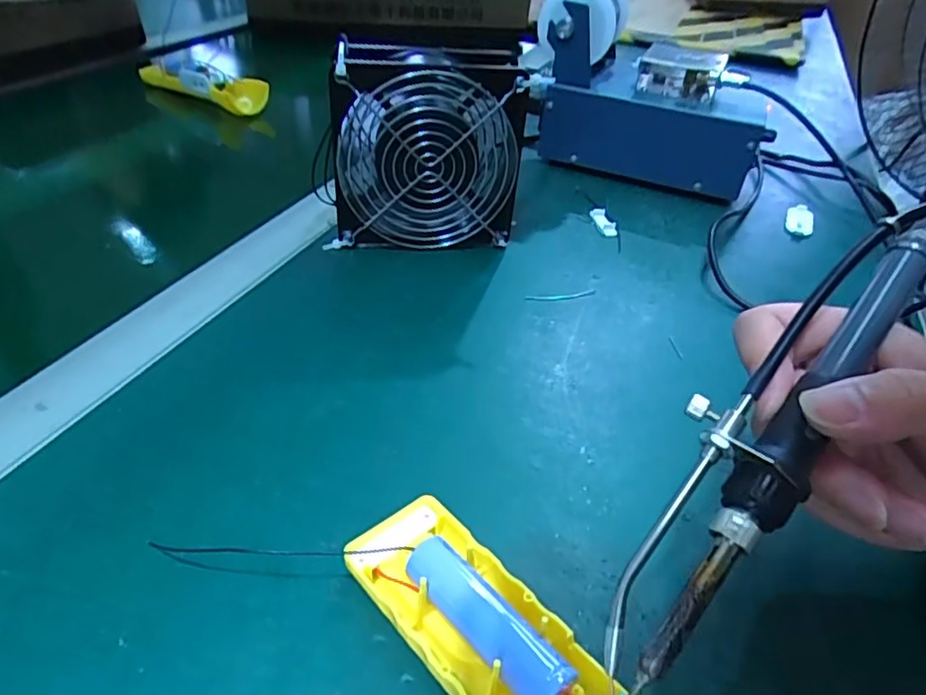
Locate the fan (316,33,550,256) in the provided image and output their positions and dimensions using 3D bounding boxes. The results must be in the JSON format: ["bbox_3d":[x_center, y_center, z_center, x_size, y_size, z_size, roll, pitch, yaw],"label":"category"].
[{"bbox_3d":[-0.023,-0.126,0.398,0.124,0.125,0.038,0,39,-9],"label":"fan"}]

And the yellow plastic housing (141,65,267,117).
[{"bbox_3d":[-0.272,-0.277,0.629,0.143,0.030,0.042,25,42,20],"label":"yellow plastic housing"}]

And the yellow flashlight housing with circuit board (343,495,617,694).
[{"bbox_3d":[0.021,0.106,0.189,0.046,0.031,0.159,-25,43,-34],"label":"yellow flashlight housing with circuit board"}]

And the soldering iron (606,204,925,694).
[{"bbox_3d":[0.112,0.016,0.191,0.046,0.020,0.213,36,74,30],"label":"soldering iron"}]

